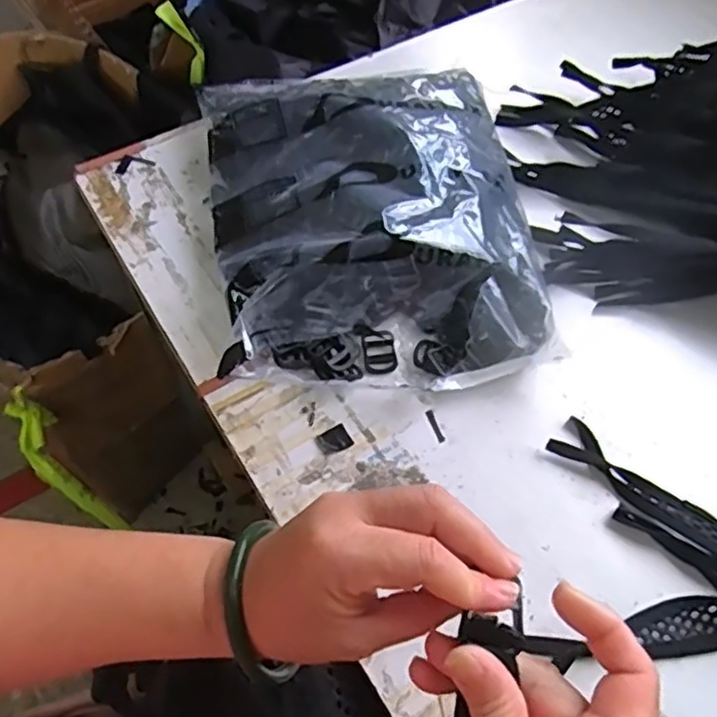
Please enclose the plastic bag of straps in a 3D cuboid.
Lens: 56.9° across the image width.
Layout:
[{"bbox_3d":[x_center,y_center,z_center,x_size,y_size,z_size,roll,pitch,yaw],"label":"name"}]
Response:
[{"bbox_3d":[0.010,-0.134,0.557,0.263,0.085,0.328,-7,61,-7],"label":"plastic bag of straps"}]

